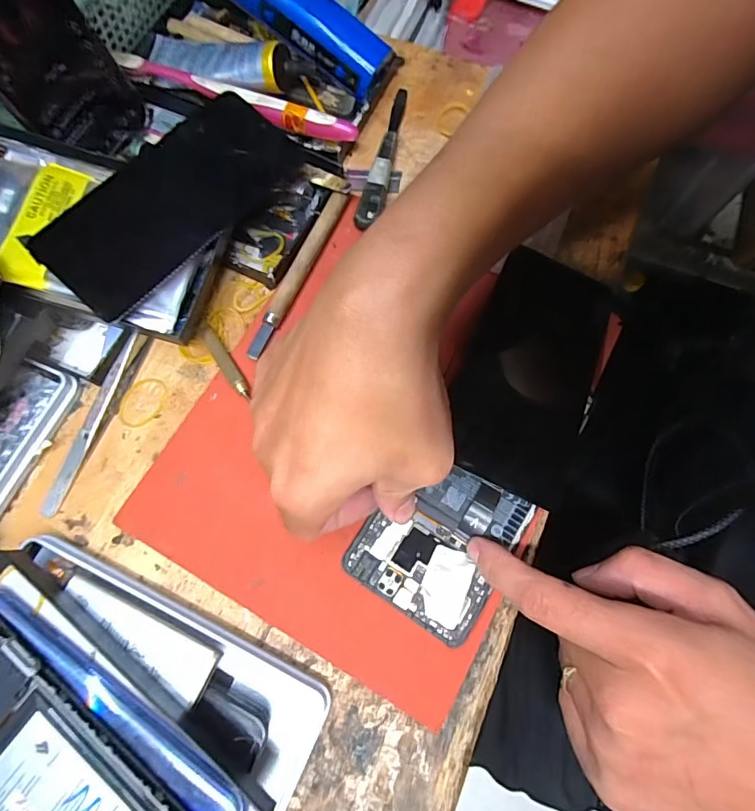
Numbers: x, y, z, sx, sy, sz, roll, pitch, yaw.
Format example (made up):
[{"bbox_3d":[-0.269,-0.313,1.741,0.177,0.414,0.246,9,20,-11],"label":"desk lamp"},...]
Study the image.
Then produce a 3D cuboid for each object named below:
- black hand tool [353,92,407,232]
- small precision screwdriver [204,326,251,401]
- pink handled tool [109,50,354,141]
[{"bbox_3d":[0.007,-0.177,0.328,0.016,0.016,0.131,13,73,4],"label":"black hand tool"},{"bbox_3d":[-0.091,-0.024,0.287,0.009,0.010,0.054,-34,76,-10],"label":"small precision screwdriver"},{"bbox_3d":[-0.097,-0.210,0.323,0.172,0.018,0.014,19,74,6],"label":"pink handled tool"}]

